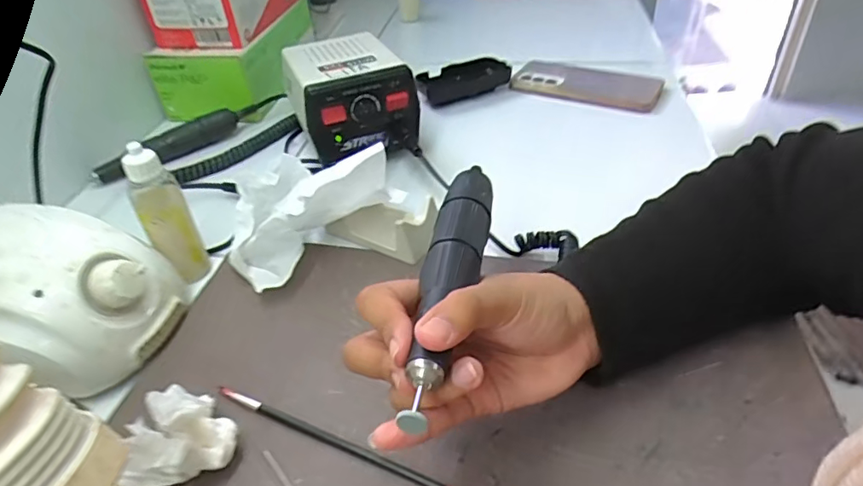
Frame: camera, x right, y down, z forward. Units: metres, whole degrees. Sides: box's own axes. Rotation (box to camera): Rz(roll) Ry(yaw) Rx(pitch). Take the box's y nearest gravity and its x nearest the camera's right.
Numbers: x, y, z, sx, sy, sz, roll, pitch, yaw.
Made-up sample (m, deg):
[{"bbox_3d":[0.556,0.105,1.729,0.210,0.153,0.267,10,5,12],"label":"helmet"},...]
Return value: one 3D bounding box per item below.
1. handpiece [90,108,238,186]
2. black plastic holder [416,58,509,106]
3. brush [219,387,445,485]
[{"bbox_3d":[-0.262,-0.099,0.537,0.149,0.027,0.026,-30,47,-28],"label":"handpiece"},{"bbox_3d":[0.035,-0.197,0.646,0.119,0.020,0.071,-21,42,-19],"label":"black plastic holder"},{"bbox_3d":[-0.047,0.108,0.284,0.167,0.004,0.007,15,43,21],"label":"brush"}]

